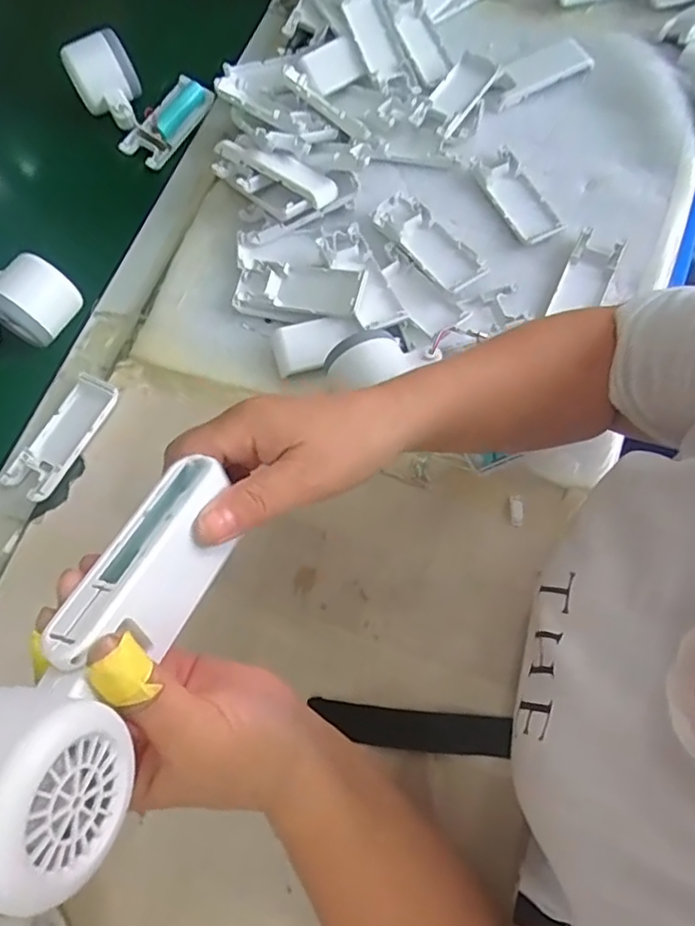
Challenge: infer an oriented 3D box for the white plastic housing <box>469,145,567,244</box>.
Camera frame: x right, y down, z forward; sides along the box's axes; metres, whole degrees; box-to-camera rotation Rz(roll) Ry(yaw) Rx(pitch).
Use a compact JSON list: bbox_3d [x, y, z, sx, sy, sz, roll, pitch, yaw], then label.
[{"bbox_3d":[0.150,-0.238,0.530,0.039,0.008,0.098,-25,72,-6],"label":"white plastic housing"}]

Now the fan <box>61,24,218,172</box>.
[{"bbox_3d":[-0.203,-0.351,0.566,0.116,0.058,0.093,30,75,11],"label":"fan"}]

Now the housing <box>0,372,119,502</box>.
[{"bbox_3d":[-0.221,-0.020,0.471,0.039,0.014,0.103,28,74,11],"label":"housing"}]

